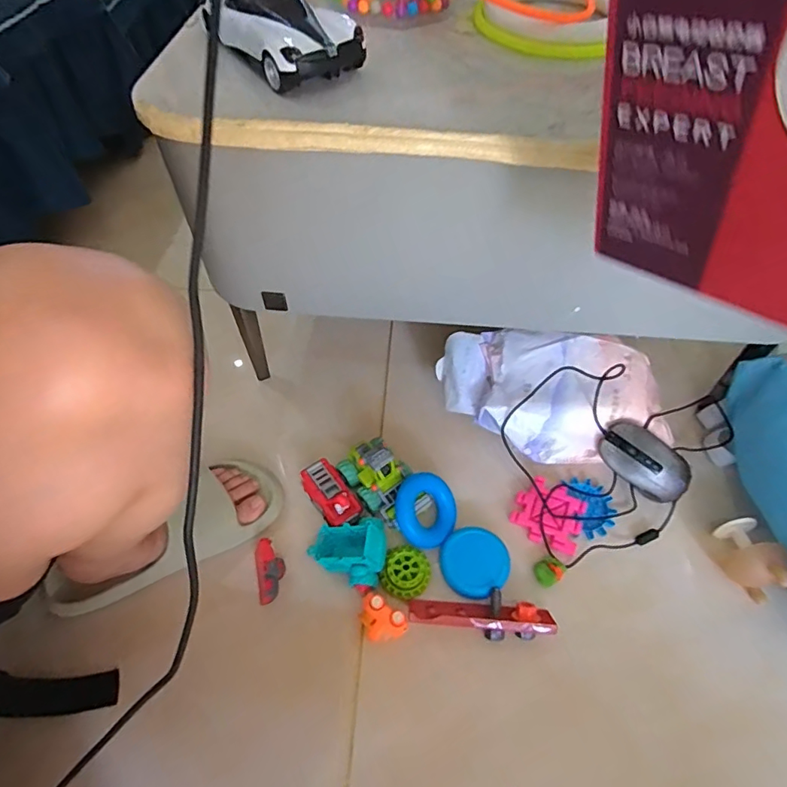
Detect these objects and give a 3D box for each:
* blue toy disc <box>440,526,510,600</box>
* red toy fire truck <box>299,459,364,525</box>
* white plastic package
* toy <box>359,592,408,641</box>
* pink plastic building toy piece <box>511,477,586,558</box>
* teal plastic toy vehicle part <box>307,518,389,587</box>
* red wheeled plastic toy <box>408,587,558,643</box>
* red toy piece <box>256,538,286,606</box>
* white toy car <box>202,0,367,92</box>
[{"bbox_3d":[0.091,0.191,0.573,0.073,0.026,0.073,0,56,0],"label":"blue toy disc"},{"bbox_3d":[-0.075,0.121,0.611,0.045,0.041,0.082,-30,61,-19],"label":"red toy fire truck"},{"bbox_3d":[0.199,0.011,0.650,0.276,0.099,0.144,8,56,6],"label":"white plastic package"},{"bbox_3d":[-0.013,0.238,0.528,0.050,0.043,0.035,29,60,19],"label":"toy"},{"bbox_3d":[0.186,0.143,0.609,0.078,0.019,0.074,22,58,15],"label":"pink plastic building toy piece"},{"bbox_3d":[-0.050,0.179,0.565,0.084,0.053,0.068,-5,56,-4],"label":"teal plastic toy vehicle part"},{"bbox_3d":[0.091,0.236,0.536,0.146,0.038,0.044,-2,56,-1],"label":"red wheeled plastic toy"},{"bbox_3d":[-0.136,0.197,0.566,0.027,0.034,0.067,-9,56,-6],"label":"red toy piece"},{"bbox_3d":[-0.099,-0.315,0.438,0.075,0.042,0.144,-36,63,-22],"label":"white toy car"}]

